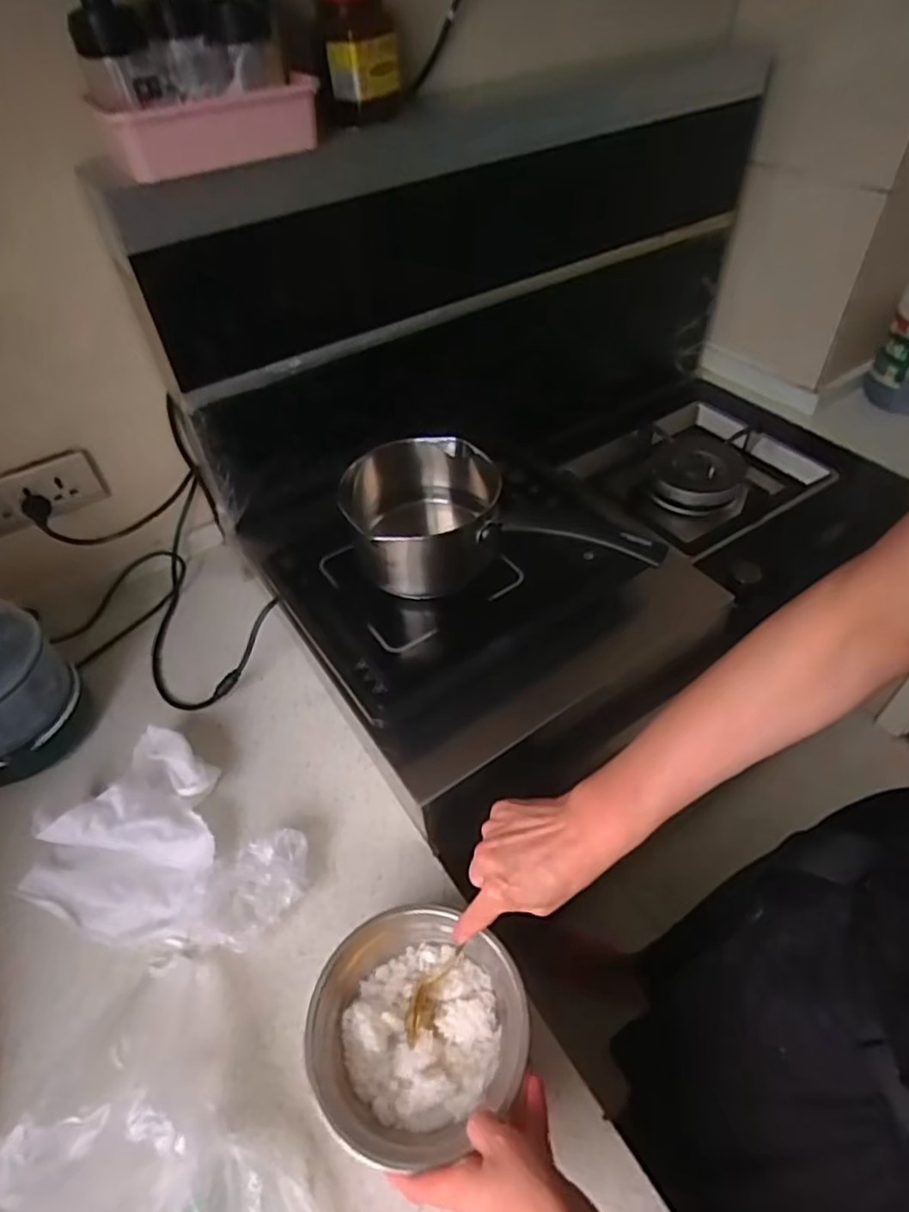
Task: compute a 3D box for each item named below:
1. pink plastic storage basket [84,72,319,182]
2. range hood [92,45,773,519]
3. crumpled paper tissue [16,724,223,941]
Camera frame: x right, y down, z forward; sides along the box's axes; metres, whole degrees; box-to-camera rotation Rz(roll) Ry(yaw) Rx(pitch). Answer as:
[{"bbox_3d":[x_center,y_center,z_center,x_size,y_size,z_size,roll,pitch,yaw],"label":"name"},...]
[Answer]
[{"bbox_3d":[-0.224,-0.445,0.596,0.187,0.052,0.087,-29,53,-22],"label":"pink plastic storage basket"},{"bbox_3d":[0.065,-0.452,0.978,0.996,0.511,0.150,-33,55,-25],"label":"range hood"},{"bbox_3d":[-0.300,0.221,0.628,0.173,0.067,0.175,18,51,17],"label":"crumpled paper tissue"}]

